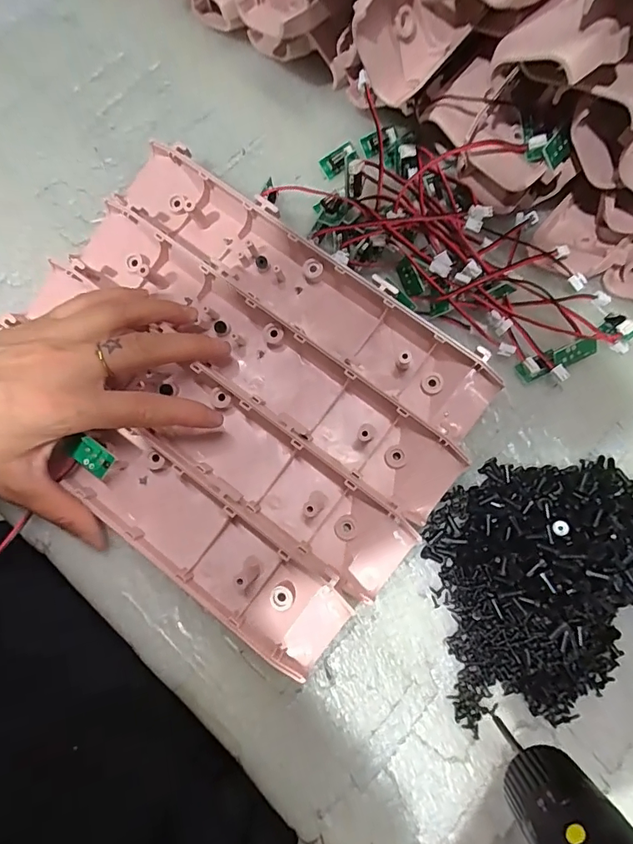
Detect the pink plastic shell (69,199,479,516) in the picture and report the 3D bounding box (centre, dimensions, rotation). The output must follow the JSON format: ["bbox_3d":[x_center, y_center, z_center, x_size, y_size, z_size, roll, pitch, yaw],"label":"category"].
[{"bbox_3d":[-0.037,-0.042,0.289,0.275,0.031,0.049,39,79,8],"label":"pink plastic shell"}]

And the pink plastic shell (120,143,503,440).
[{"bbox_3d":[-0.012,-0.086,0.295,0.271,0.026,0.052,37,78,9],"label":"pink plastic shell"}]

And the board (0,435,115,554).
[{"bbox_3d":[-0.153,0.052,0.244,0.026,0.025,0.105,36,66,9],"label":"board"}]

